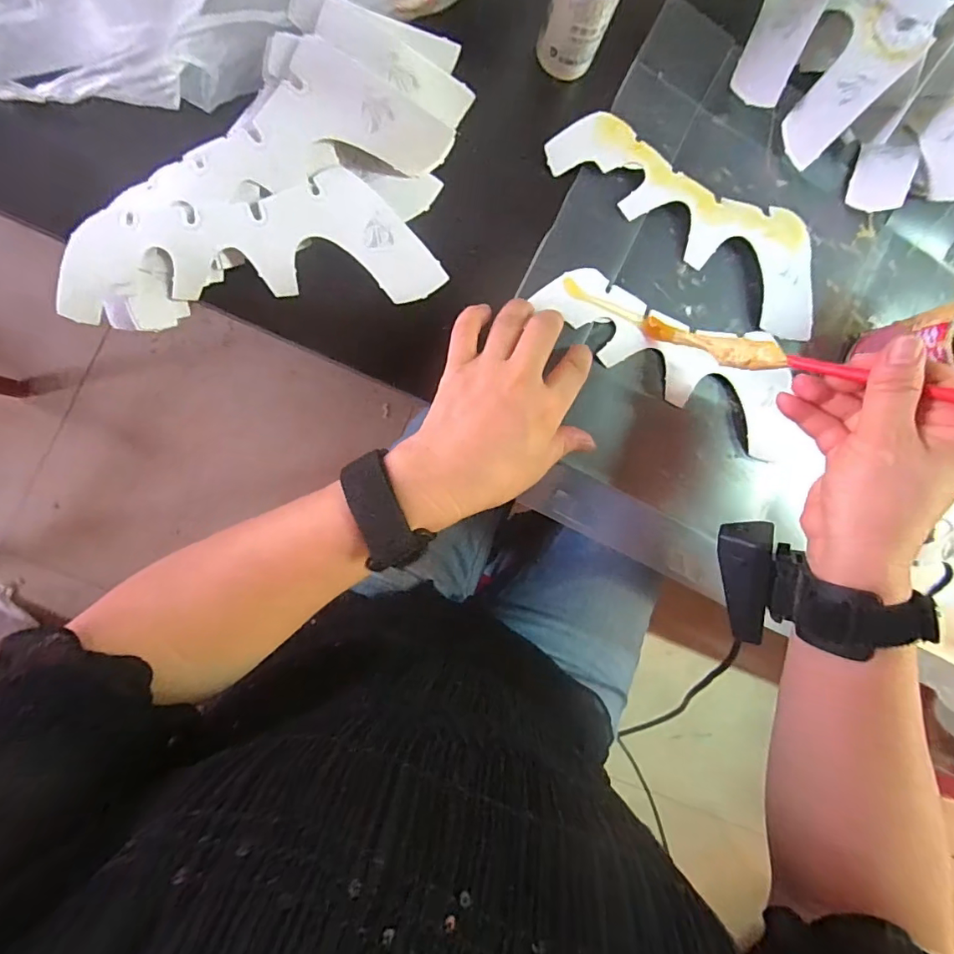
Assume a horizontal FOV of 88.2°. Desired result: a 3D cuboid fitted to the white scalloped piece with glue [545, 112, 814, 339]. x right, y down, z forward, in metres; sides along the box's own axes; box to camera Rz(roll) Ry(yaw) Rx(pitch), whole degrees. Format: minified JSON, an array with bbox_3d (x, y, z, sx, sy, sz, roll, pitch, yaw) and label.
[{"bbox_3d":[0.153,-0.180,0.336,0.212,0.008,0.067,34,95,-6],"label":"white scalloped piece with glue"}]

